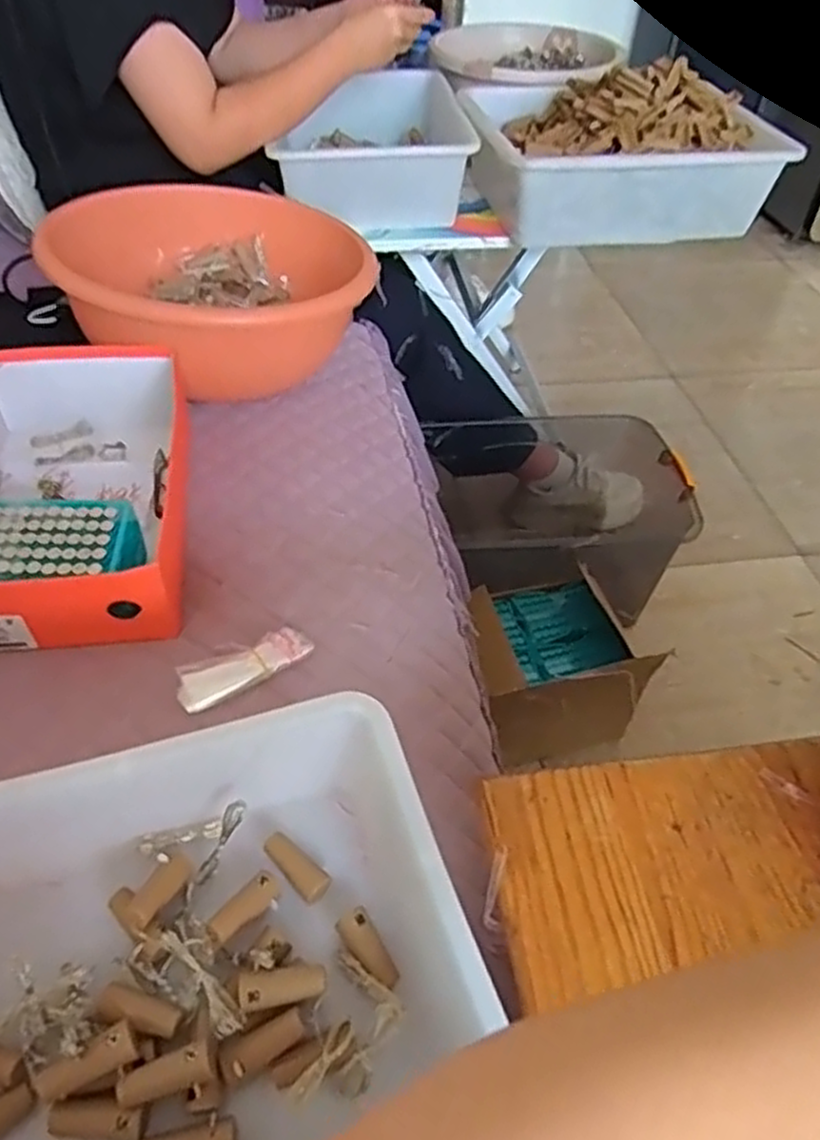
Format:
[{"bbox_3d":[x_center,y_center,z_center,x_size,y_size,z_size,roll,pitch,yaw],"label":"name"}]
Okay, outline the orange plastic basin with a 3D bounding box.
[{"bbox_3d":[-0.226,-0.318,0.890,0.326,0.152,0.302,2,47,-2],"label":"orange plastic basin"}]

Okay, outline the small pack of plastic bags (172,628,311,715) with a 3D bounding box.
[{"bbox_3d":[-0.137,0.079,0.630,0.112,0.020,0.035,-26,53,-25],"label":"small pack of plastic bags"}]

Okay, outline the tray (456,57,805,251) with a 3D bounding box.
[{"bbox_3d":[0.290,-0.614,1.105,0.403,0.179,0.314,-8,48,-11],"label":"tray"}]

